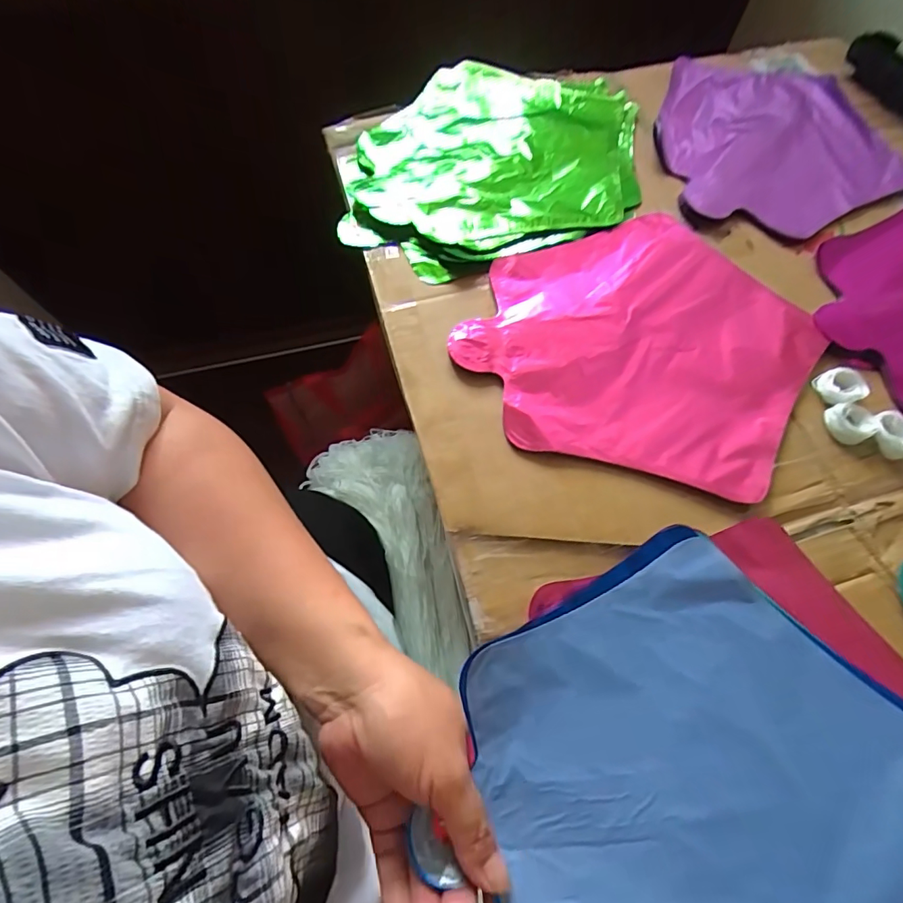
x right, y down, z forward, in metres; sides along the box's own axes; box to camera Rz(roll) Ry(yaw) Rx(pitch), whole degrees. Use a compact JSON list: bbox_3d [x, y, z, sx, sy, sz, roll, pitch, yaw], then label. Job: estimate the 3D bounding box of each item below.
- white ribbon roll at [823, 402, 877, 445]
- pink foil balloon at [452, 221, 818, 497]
[{"bbox_3d":[0.270,-0.020,0.330,0.027,0.007,0.026,-9,66,-6],"label":"white ribbon roll"},{"bbox_3d":[0.137,-0.087,0.362,0.229,0.008,0.229,23,67,8],"label":"pink foil balloon"}]

